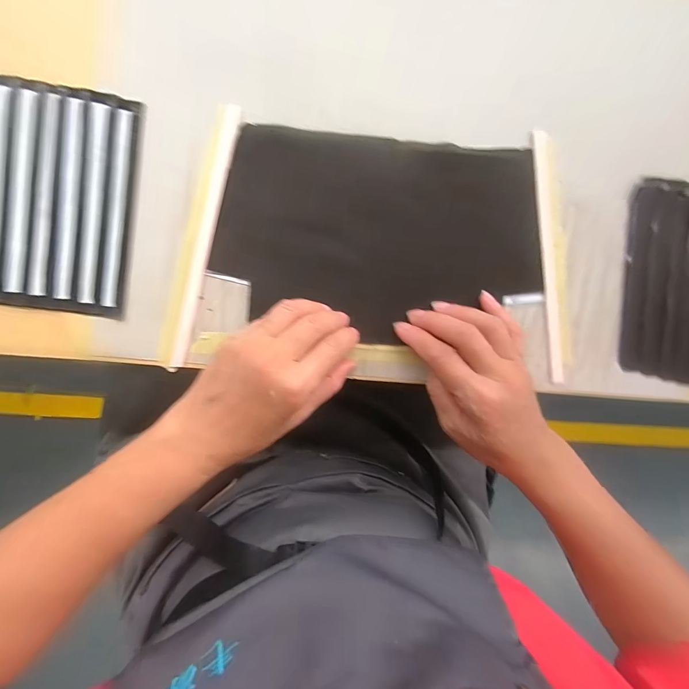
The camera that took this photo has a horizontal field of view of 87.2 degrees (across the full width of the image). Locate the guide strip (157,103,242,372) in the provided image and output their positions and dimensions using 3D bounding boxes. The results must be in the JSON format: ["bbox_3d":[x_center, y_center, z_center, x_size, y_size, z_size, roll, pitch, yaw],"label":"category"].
[{"bbox_3d":[-0.117,-0.086,0.294,0.021,0.004,0.215,14,93,-5],"label":"guide strip"}]

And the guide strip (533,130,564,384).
[{"bbox_3d":[0.180,-0.074,0.315,0.016,0.004,0.214,-6,95,-4],"label":"guide strip"}]

